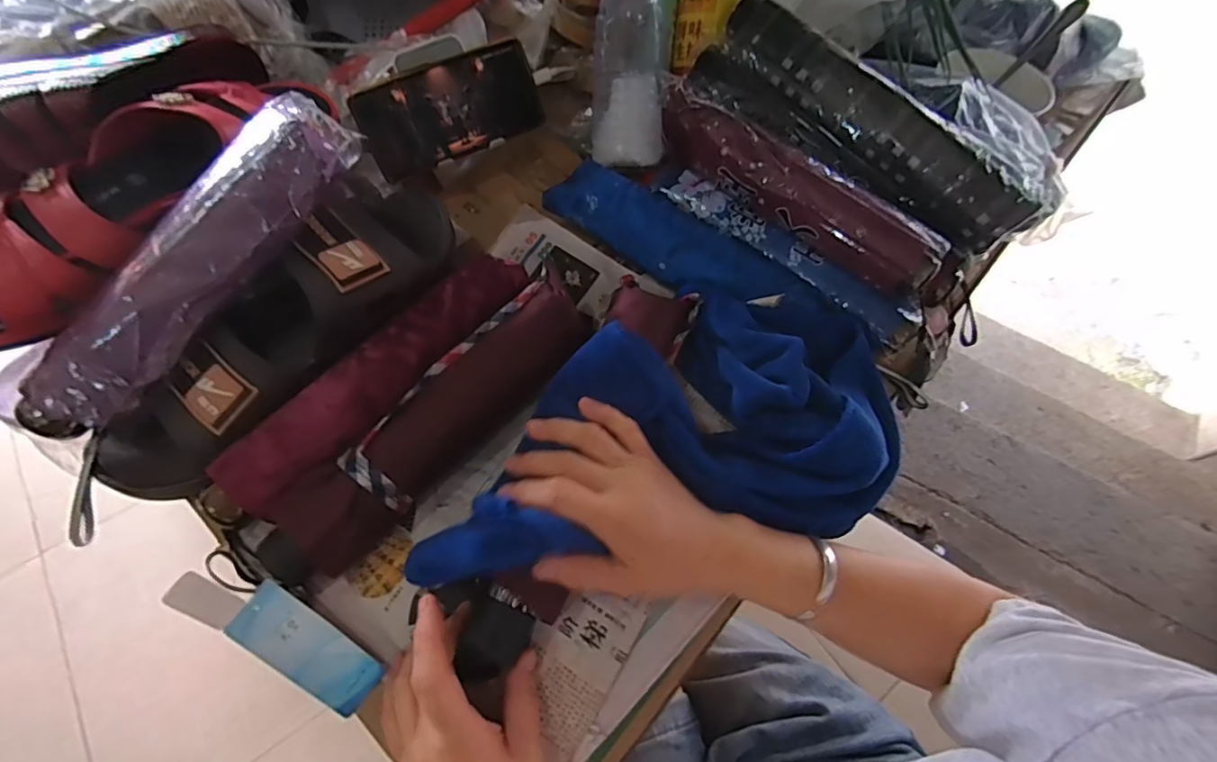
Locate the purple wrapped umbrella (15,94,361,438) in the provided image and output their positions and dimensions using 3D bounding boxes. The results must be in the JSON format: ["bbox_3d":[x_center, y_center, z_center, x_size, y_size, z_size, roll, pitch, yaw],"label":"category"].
[{"bbox_3d":[-0.274,-0.073,0.348,0.063,0.051,0.274,38,85,14],"label":"purple wrapped umbrella"}]

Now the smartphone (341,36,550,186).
[{"bbox_3d":[-0.139,-0.242,0.476,0.159,0.075,0.004,-27,33,-13],"label":"smartphone"}]

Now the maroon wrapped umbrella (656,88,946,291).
[{"bbox_3d":[0.153,-0.160,0.445,0.260,0.063,0.047,38,68,18],"label":"maroon wrapped umbrella"}]

